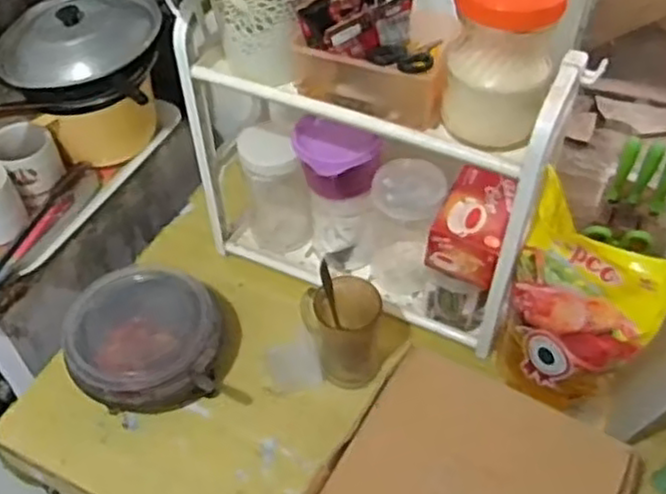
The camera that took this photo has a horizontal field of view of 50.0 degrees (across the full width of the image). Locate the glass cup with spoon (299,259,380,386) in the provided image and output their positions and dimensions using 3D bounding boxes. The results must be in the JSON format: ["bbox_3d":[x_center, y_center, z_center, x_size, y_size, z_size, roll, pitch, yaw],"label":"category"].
[{"bbox_3d":[0.009,0.092,0.854,0.089,0.146,0.084,-1,48,2],"label":"glass cup with spoon"}]

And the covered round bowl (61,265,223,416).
[{"bbox_3d":[-0.230,0.108,0.876,0.177,0.096,0.179,-1,48,2],"label":"covered round bowl"}]

